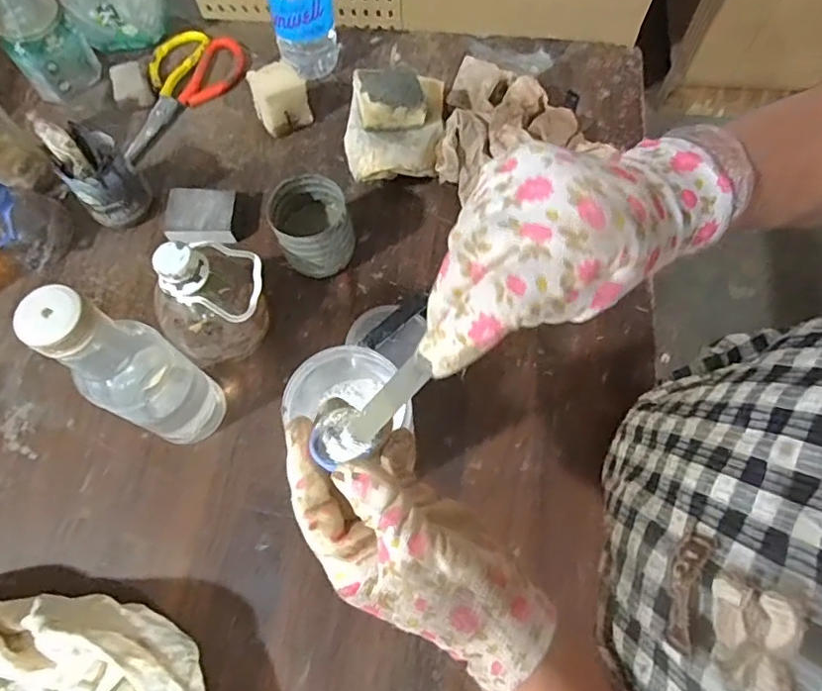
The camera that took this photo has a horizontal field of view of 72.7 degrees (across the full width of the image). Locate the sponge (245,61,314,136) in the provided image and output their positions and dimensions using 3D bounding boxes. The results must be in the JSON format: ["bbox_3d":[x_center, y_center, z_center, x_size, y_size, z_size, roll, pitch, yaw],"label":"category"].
[{"bbox_3d":[-0.143,-0.271,0.614,0.057,0.064,0.044,-19,69,-7],"label":"sponge"}]

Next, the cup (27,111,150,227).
[{"bbox_3d":[-0.311,-0.171,0.558,0.062,0.099,0.071,-38,73,-13],"label":"cup"}]

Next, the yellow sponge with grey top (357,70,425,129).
[{"bbox_3d":[-0.020,-0.240,0.538,0.064,0.045,0.044,-10,68,-2],"label":"yellow sponge with grey top"}]

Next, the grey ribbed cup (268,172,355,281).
[{"bbox_3d":[-0.094,-0.113,0.541,0.070,0.079,0.075,0,68,1],"label":"grey ribbed cup"}]

